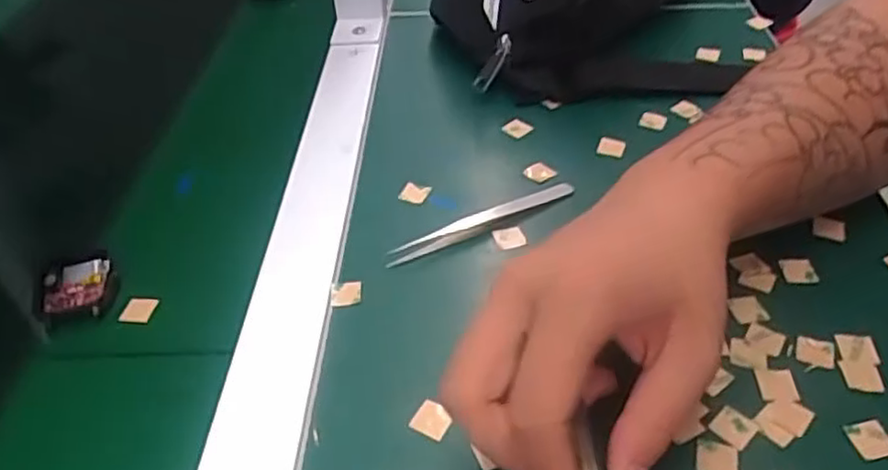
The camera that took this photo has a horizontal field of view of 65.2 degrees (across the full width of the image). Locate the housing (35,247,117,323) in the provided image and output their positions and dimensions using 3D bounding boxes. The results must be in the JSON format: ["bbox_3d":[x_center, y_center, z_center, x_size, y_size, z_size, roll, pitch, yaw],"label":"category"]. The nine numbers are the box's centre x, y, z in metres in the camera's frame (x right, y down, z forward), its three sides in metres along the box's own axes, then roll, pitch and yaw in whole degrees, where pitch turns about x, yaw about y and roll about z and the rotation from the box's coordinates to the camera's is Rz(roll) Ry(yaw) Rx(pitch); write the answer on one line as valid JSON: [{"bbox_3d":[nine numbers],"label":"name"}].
[{"bbox_3d":[-0.190,0.025,0.359,0.037,0.005,0.046,-12,44,-9],"label":"housing"}]

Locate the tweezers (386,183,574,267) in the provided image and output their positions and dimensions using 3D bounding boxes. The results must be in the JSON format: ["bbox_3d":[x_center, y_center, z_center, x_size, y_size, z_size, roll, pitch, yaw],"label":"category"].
[{"bbox_3d":[0.022,-0.008,0.376,0.116,0.011,0.008,-25,47,-21],"label":"tweezers"}]

